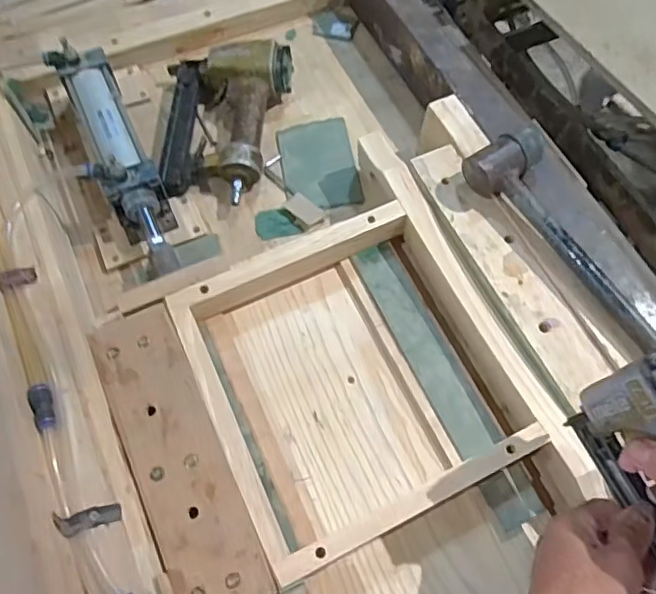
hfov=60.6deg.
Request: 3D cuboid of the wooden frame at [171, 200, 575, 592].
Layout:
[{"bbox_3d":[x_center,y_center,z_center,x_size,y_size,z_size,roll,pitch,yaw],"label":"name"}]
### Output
[{"bbox_3d":[0.029,0.070,0.561,0.289,0.064,0.289,-23,68,-12],"label":"wooden frame"}]

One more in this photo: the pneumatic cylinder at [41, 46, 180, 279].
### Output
[{"bbox_3d":[-0.236,-0.155,0.640,0.069,0.082,0.314,-22,68,-12],"label":"pneumatic cylinder"}]

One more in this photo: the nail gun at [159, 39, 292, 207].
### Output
[{"bbox_3d":[-0.127,-0.217,0.696,0.153,0.062,0.213,3,65,-1],"label":"nail gun"}]

